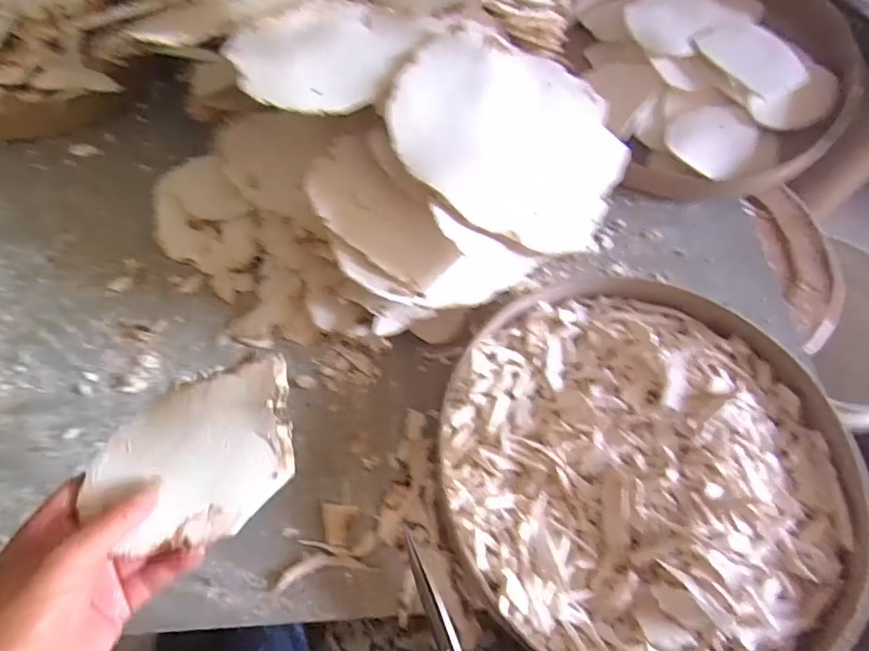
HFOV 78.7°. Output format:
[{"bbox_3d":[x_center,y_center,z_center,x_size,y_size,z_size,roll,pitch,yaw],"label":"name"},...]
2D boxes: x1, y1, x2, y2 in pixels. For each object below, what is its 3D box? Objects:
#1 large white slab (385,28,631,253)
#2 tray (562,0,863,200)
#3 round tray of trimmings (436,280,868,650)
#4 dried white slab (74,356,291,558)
[{"bbox_3d":[0.058,-0.147,0.401,0.179,0.011,0.163,33,67,-5],"label":"large white slab"},{"bbox_3d":[0.288,-0.280,0.575,0.263,0.083,0.290,-6,65,-6],"label":"tray"},{"bbox_3d":[0.157,0.095,0.392,0.294,0.043,0.294,1,64,-3],"label":"round tray of trimmings"},{"bbox_3d":[-0.141,0.078,0.321,0.119,0.014,0.097,-21,67,-13],"label":"dried white slab"}]

